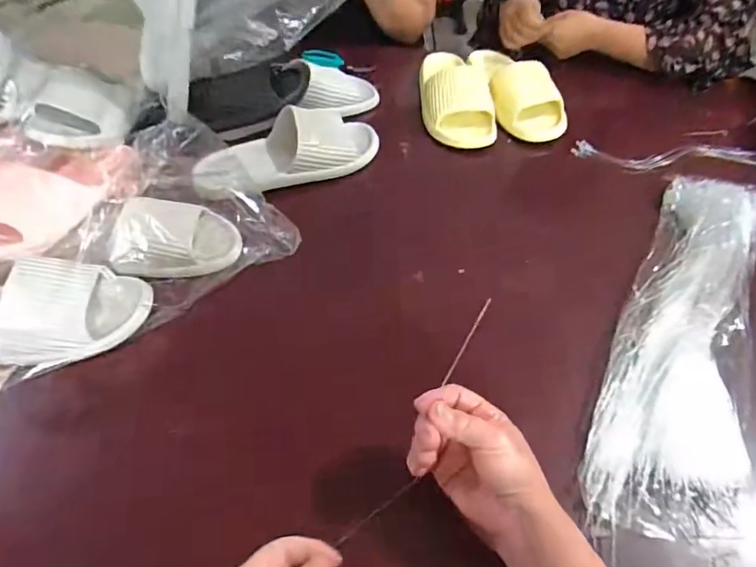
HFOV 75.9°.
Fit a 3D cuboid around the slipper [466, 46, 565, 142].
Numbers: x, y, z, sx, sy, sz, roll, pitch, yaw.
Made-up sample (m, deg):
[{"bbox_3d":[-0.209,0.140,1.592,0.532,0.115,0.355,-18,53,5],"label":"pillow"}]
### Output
[{"bbox_3d":[0.234,-0.340,0.833,0.120,0.060,0.233,-6,51,-7],"label":"slipper"}]

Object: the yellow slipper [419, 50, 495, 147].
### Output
[{"bbox_3d":[0.129,-0.323,0.823,0.109,0.062,0.234,-2,51,-3],"label":"yellow slipper"}]

